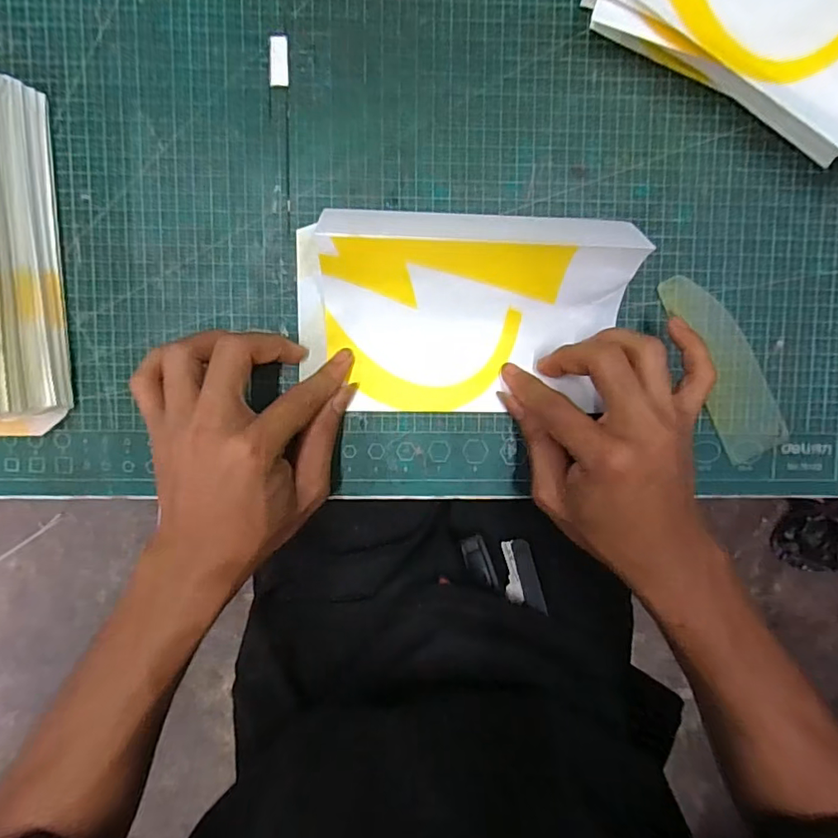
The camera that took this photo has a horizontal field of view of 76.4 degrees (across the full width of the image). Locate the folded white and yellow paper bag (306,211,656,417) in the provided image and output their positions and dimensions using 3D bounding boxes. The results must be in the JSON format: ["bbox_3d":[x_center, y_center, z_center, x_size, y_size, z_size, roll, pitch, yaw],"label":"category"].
[{"bbox_3d":[0.024,-0.058,0.310,0.189,0.051,0.110,1,96,-3],"label":"folded white and yellow paper bag"}]

